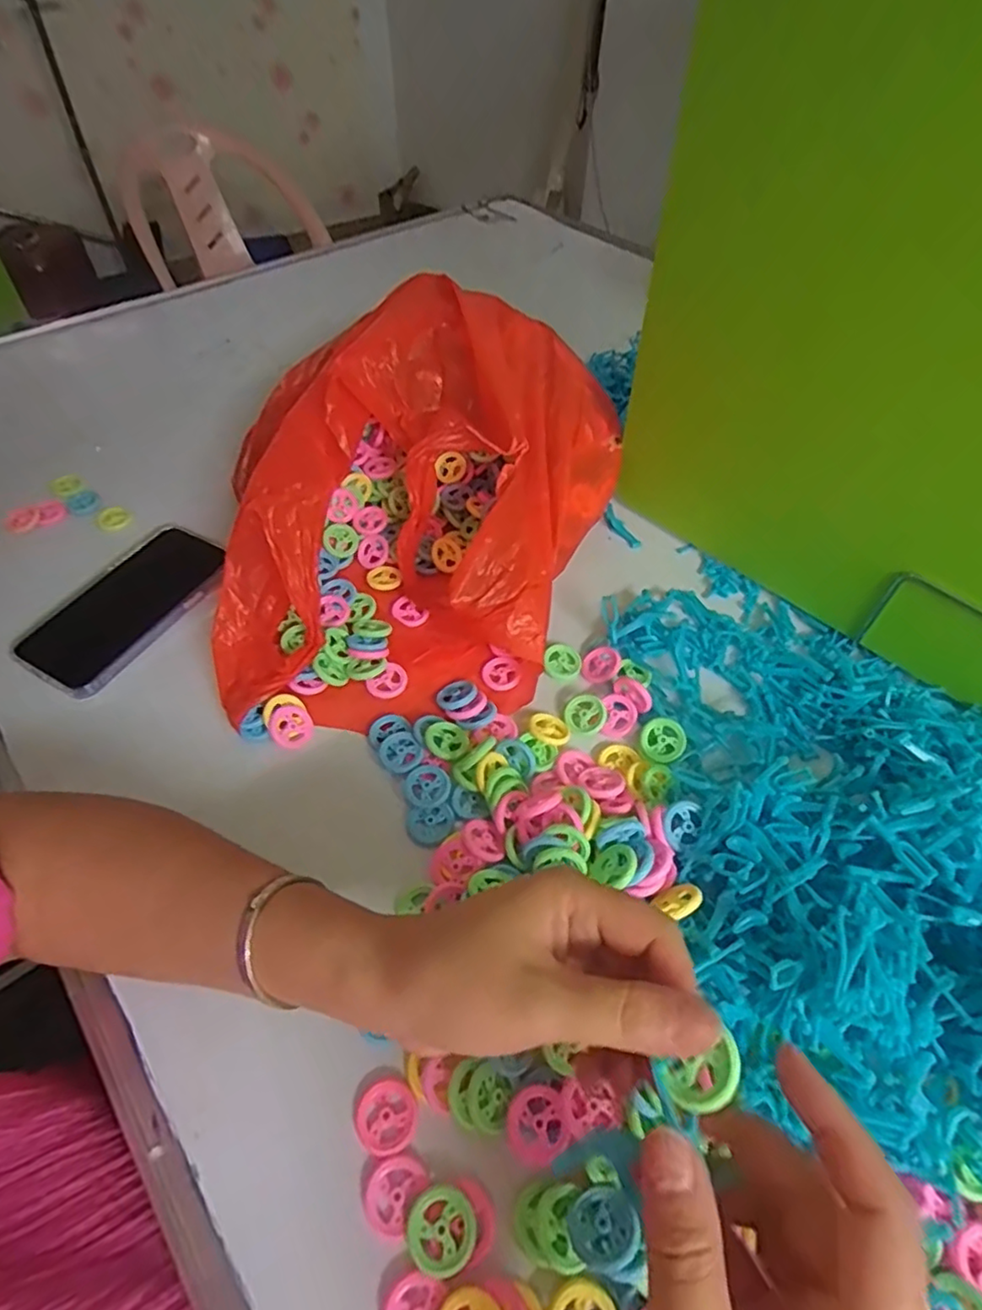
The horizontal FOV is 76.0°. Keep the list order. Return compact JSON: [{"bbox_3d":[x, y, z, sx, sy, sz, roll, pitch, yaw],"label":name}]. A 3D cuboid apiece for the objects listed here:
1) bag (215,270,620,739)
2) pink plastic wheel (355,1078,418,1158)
[{"bbox_3d":[-0.048,-0.122,0.490,0.244,0.112,0.394,17,54,11],"label":"bag"},{"bbox_3d":[-0.050,0.223,0.304,0.028,0.006,0.029,0,54,0],"label":"pink plastic wheel"}]

